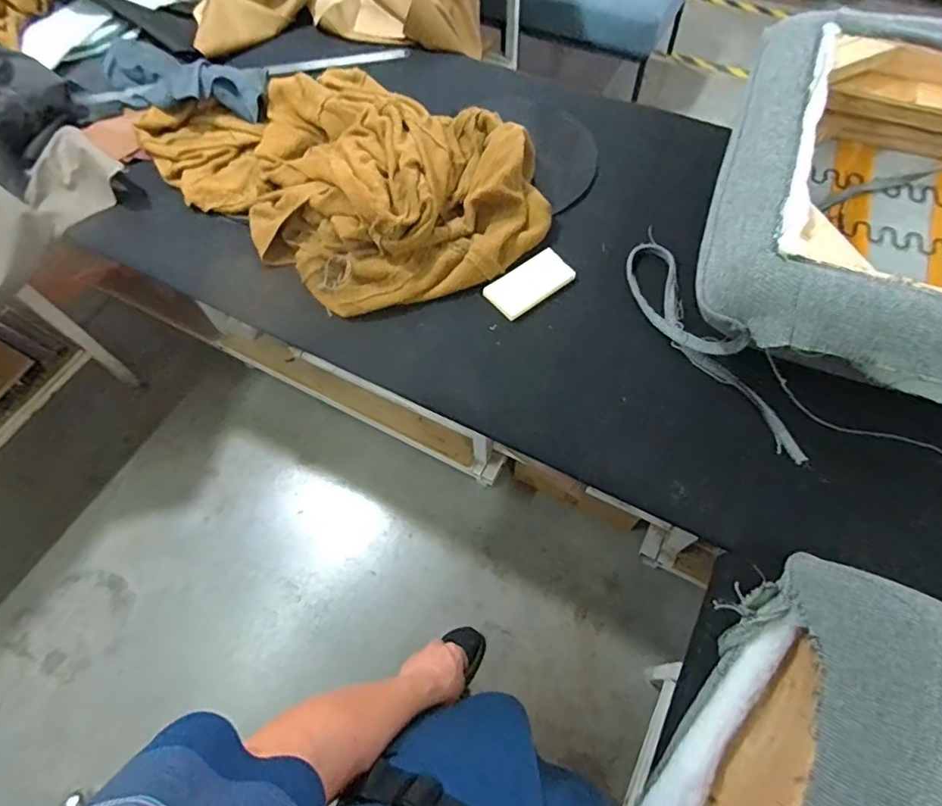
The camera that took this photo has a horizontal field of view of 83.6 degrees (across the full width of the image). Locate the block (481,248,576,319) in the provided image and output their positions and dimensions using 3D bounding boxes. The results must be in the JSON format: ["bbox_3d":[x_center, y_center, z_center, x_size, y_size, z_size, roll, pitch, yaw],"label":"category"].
[{"bbox_3d":[0.119,-0.242,1.071,0.173,0.023,0.097,-34,66,-14],"label":"block"}]

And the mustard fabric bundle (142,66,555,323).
[{"bbox_3d":[-0.295,-0.556,1.172,0.930,0.144,0.553,37,70,19],"label":"mustard fabric bundle"}]

